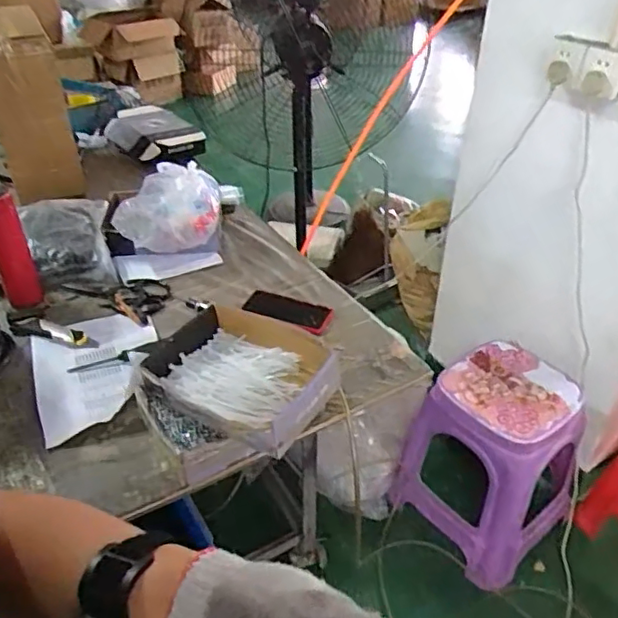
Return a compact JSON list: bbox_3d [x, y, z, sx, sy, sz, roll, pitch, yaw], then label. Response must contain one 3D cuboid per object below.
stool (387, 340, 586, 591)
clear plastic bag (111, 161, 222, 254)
[{"bbox_3d":[0.462,0.370,1.496,0.332,0.420,0.354,-27,45,-31],"label":"stool"},{"bbox_3d":[-0.289,-0.201,1.232,0.216,0.139,0.115,-7,38,-9],"label":"clear plastic bag"}]

